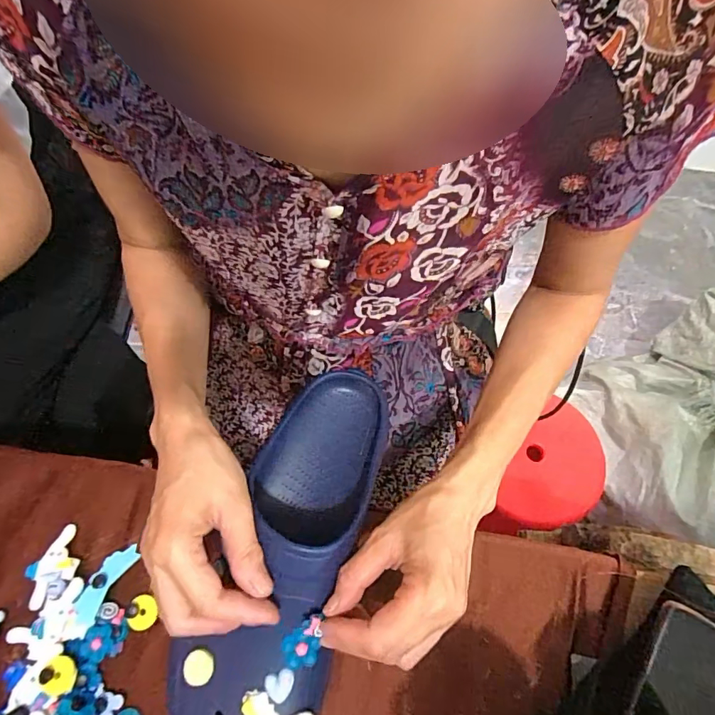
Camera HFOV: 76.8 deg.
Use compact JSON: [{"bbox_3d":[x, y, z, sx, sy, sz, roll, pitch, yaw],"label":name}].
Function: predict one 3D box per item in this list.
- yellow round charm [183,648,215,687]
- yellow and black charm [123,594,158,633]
[{"bbox_3d":[-0.106,0.207,0.302,0.019,0.004,0.020,0,66,0],"label":"yellow round charm"},{"bbox_3d":[-0.172,0.203,0.357,0.022,0.004,0.025,-31,69,-12],"label":"yellow and black charm"}]

